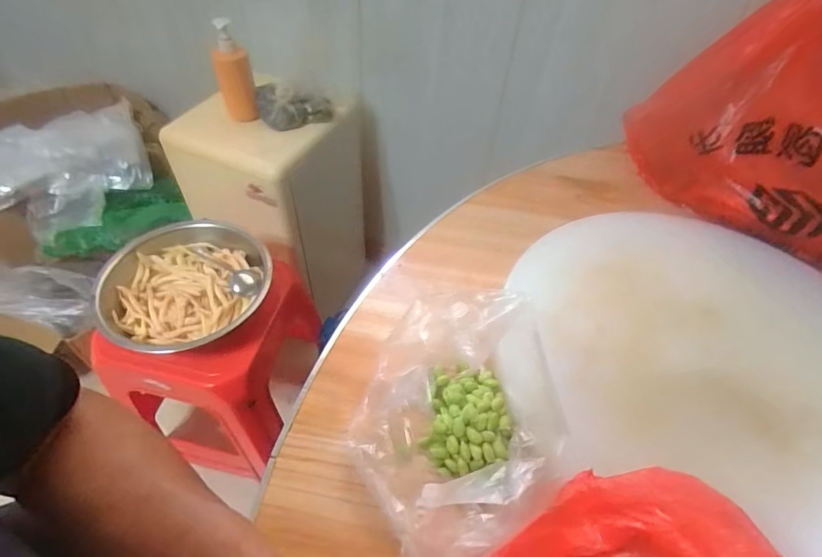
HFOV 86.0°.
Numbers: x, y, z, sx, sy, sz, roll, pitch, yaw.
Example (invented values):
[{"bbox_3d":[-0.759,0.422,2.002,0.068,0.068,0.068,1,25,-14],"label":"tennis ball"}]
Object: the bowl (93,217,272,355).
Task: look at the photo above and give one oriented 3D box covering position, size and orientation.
[{"bbox_3d":[-0.405,0.002,0.818,0.272,0.093,0.308,-17,54,-17],"label":"bowl"}]

